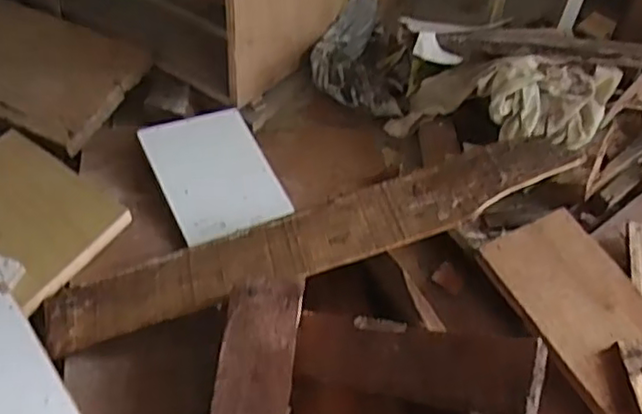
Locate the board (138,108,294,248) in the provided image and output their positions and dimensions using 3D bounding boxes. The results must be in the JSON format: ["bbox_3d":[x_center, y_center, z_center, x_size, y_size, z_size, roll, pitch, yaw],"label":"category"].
[{"bbox_3d":[-0.129,-0.045,0.809,0.133,0.011,0.193,-18,58,-22],"label":"board"}]

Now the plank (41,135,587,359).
[{"bbox_3d":[-0.008,0.033,0.662,0.543,0.015,0.089,-19,47,-1],"label":"plank"}]

